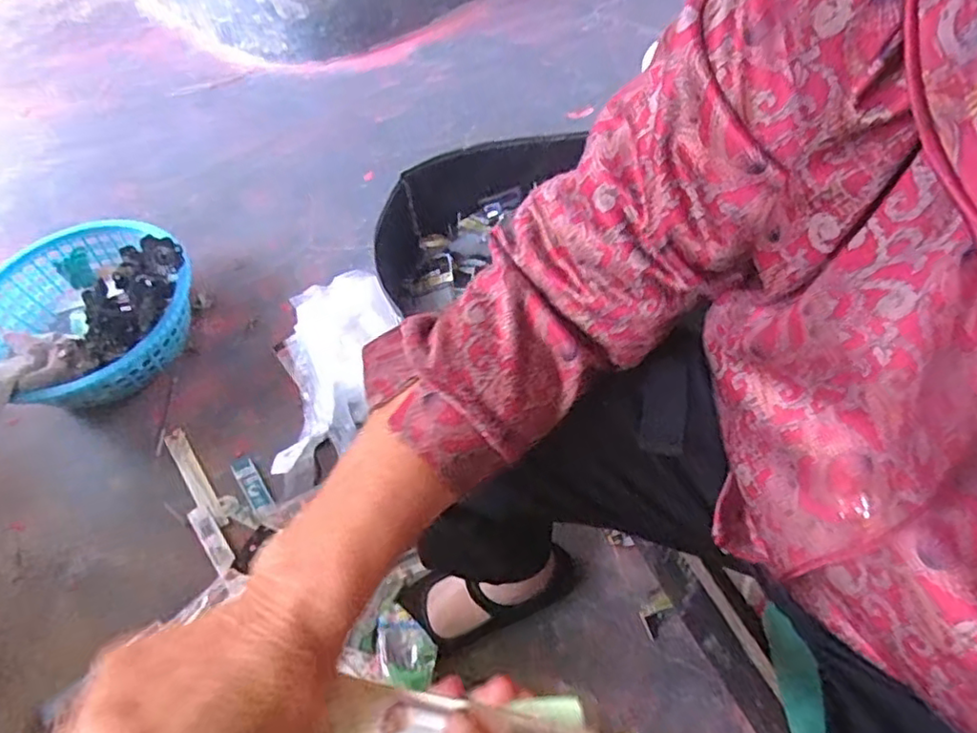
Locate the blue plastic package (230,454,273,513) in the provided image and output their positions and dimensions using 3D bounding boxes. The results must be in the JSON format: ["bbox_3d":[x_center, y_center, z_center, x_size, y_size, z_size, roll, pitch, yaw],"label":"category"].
[{"bbox_3d":[-0.307,0.151,0.808,0.026,0.008,0.093,-34,59,-18],"label":"blue plastic package"}]

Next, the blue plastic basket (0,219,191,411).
[{"bbox_3d":[-0.586,-0.078,0.920,0.299,0.138,0.296,-3,56,5],"label":"blue plastic basket"}]

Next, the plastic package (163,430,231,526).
[{"bbox_3d":[-0.388,0.145,0.825,0.028,0.007,0.172,-34,59,-18],"label":"plastic package"}]

